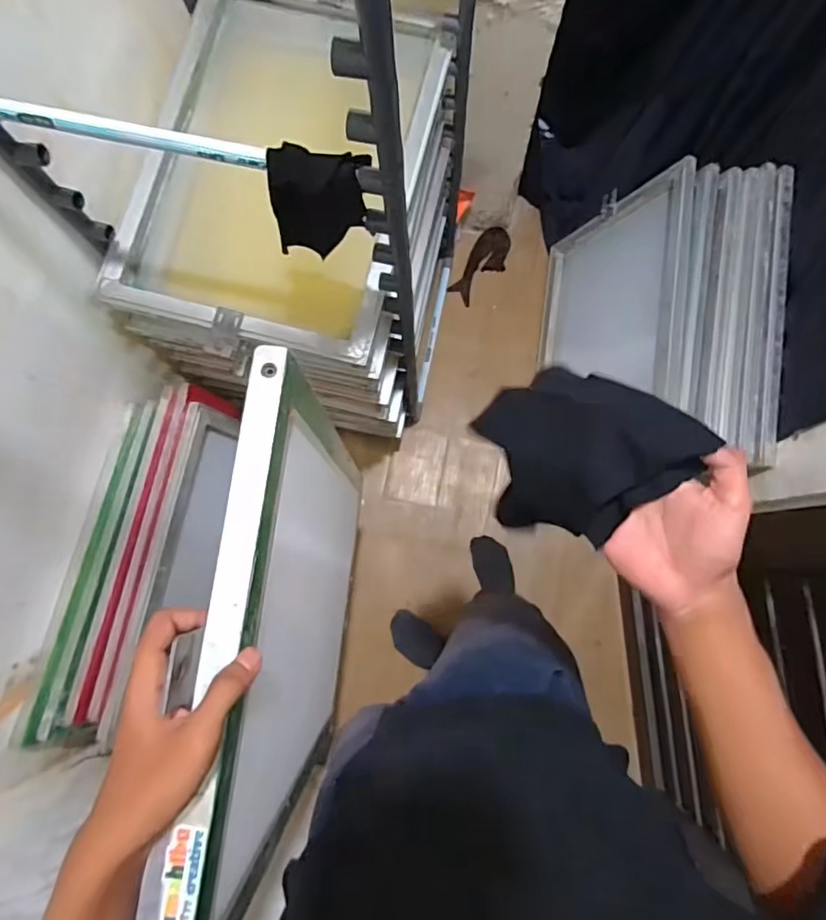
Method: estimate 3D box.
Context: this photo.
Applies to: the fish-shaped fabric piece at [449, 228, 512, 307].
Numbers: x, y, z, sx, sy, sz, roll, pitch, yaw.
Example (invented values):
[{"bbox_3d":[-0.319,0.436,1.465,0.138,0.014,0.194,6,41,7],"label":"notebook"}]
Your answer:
[{"bbox_3d":[0.215,-0.594,1.616,0.106,0.012,0.242,33,95,-3],"label":"fish-shaped fabric piece"}]

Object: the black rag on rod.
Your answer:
[{"bbox_3d":[-0.113,-0.319,0.653,0.119,0.140,0.054,8,80,1],"label":"black rag on rod"}]

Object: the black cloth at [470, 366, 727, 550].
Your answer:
[{"bbox_3d":[0.125,0.000,0.421,0.150,0.101,0.110,30,81,5],"label":"black cloth"}]

